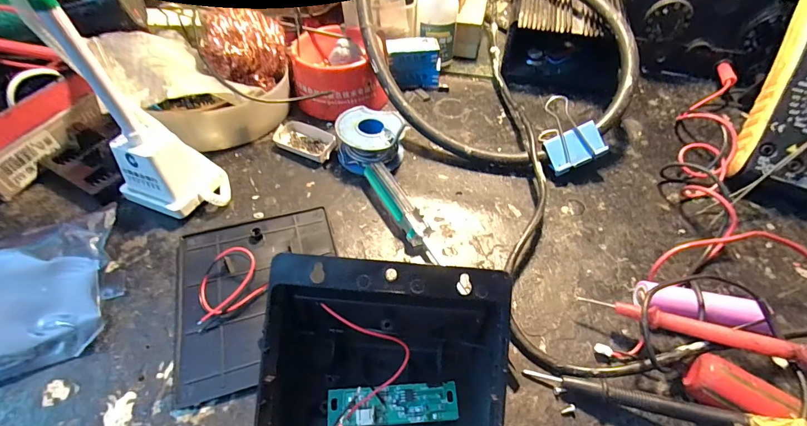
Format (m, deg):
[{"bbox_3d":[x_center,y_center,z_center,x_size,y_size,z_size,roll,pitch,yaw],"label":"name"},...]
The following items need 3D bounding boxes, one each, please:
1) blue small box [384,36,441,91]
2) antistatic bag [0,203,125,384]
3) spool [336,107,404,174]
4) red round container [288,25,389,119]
[{"bbox_3d":[0.009,-0.143,0.361,0.049,0.039,0.025,-4,51,-6],"label":"blue small box"},{"bbox_3d":[-0.234,0.049,0.207,0.125,0.015,0.100,-18,54,-16],"label":"antistatic bag"},{"bbox_3d":[-0.026,-0.055,0.292,0.050,0.031,0.055,1,51,-1],"label":"spool"},{"bbox_3d":[-0.061,-0.129,0.340,0.078,0.044,0.086,-12,53,-12],"label":"red round container"}]

